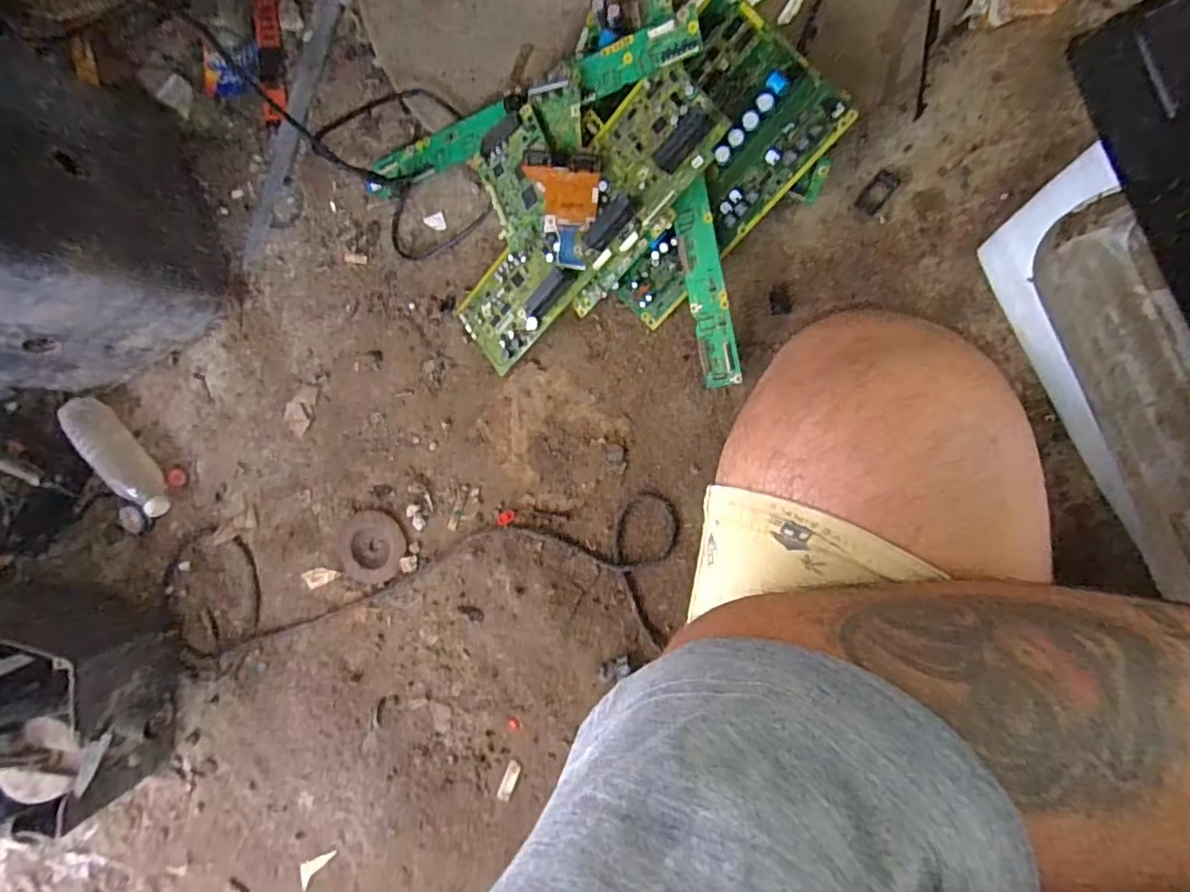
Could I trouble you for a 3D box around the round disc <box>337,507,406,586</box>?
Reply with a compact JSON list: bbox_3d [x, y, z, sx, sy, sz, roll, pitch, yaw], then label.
[{"bbox_3d":[-0.295,0.134,0.801,0.091,0.005,0.094,0,90,13],"label":"round disc"}]

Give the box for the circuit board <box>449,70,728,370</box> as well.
[{"bbox_3d":[-0.026,-0.236,0.670,0.377,0.041,0.127,-39,83,29],"label":"circuit board"}]

